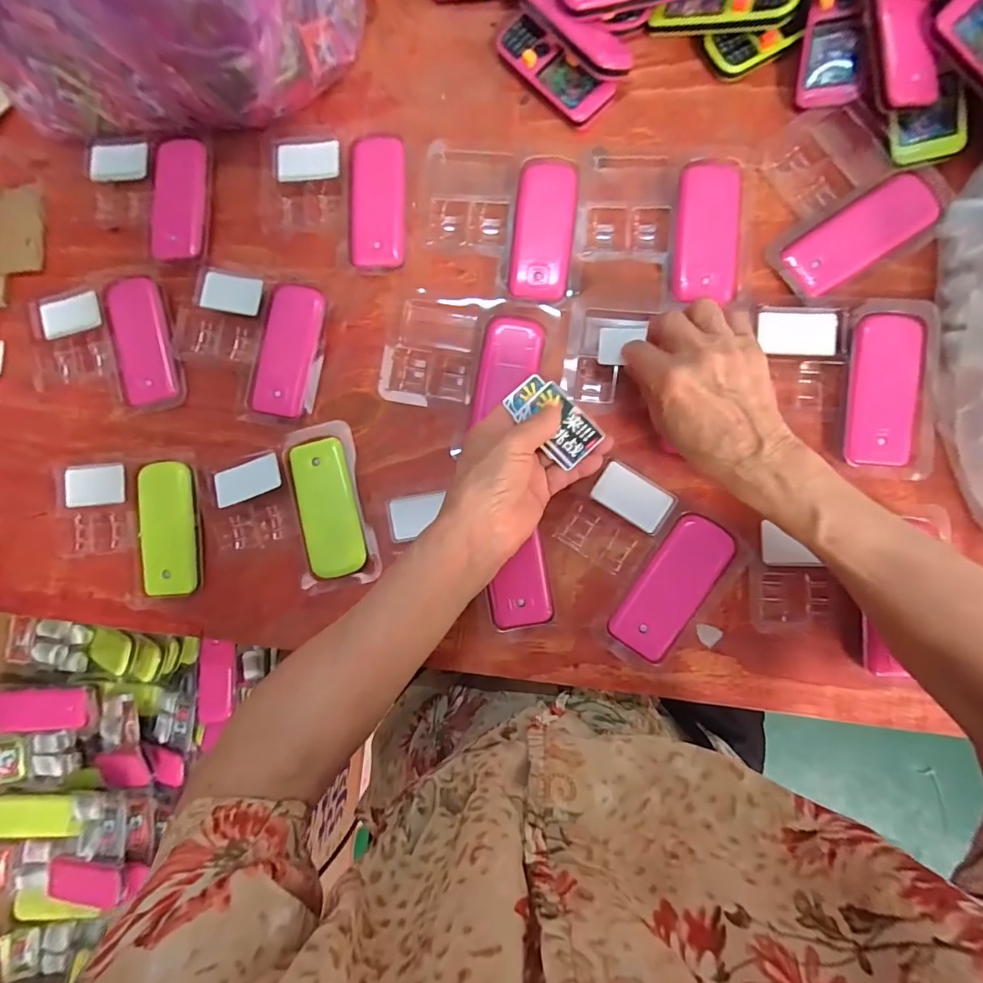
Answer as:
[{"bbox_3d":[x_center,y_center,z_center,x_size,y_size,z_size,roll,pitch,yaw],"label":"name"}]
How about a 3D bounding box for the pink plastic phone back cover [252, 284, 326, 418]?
[{"bbox_3d":[-0.162,-0.112,0.375,0.040,0.014,0.103,10,89,7],"label":"pink plastic phone back cover"}]

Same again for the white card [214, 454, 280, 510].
[{"bbox_3d":[-0.190,-0.009,0.365,0.054,0.004,0.028,-20,79,7],"label":"white card"}]

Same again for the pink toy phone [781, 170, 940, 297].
[{"bbox_3d":[0.265,-0.187,0.337,0.104,0.010,0.044,-32,84,4],"label":"pink toy phone"}]

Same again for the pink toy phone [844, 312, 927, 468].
[{"bbox_3d":[0.278,-0.071,0.330,0.045,0.008,0.105,4,88,6],"label":"pink toy phone"}]

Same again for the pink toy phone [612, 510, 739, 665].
[{"bbox_3d":[0.130,0.068,0.338,0.044,0.013,0.105,33,91,7],"label":"pink toy phone"}]

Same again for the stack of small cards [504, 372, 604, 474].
[{"bbox_3d":[0.040,-0.048,0.310,0.035,0.004,0.064,-44,84,3],"label":"stack of small cards"}]

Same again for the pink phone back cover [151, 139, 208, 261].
[{"bbox_3d":[-0.263,-0.243,0.393,0.043,0.010,0.098,2,88,6],"label":"pink phone back cover"}]

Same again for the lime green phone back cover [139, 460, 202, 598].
[{"bbox_3d":[-0.257,0.030,0.370,0.045,0.008,0.104,0,87,6],"label":"lime green phone back cover"}]

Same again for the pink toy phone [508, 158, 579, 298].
[{"bbox_3d":[0.041,-0.202,0.369,0.046,0.019,0.108,5,88,6],"label":"pink toy phone"}]

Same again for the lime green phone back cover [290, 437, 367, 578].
[{"bbox_3d":[-0.126,0.012,0.363,0.044,0.011,0.104,-13,86,5],"label":"lime green phone back cover"}]

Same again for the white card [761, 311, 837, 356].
[{"bbox_3d":[0.227,-0.118,0.347,0.051,0.004,0.031,8,92,20],"label":"white card"}]

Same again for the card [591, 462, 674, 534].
[{"bbox_3d":[0.103,0.004,0.345,0.053,0.009,0.033,33,91,7],"label":"card"}]

